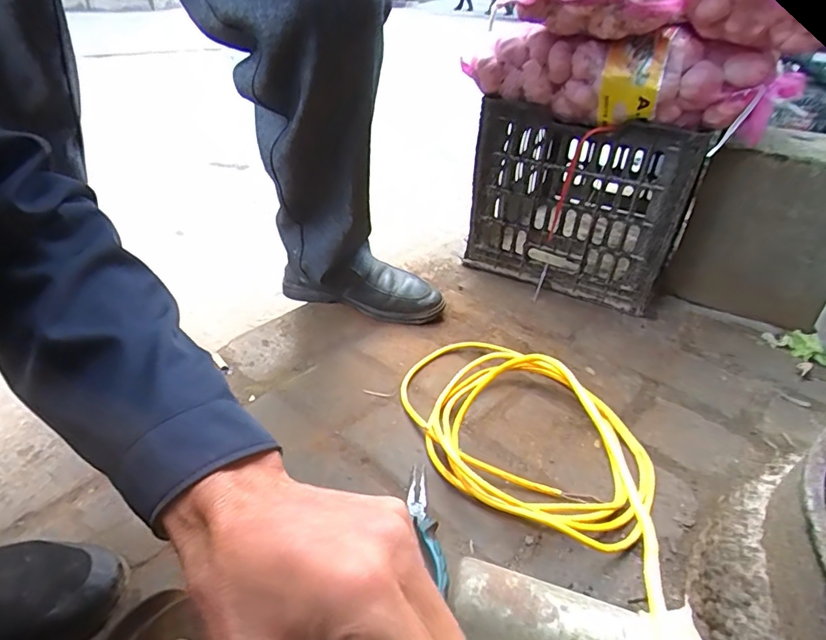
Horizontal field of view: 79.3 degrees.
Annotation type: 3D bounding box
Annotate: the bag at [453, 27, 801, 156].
[{"bbox_3d":[0.267,-0.331,0.680,0.138,0.104,0.420,-22,43,-34],"label":"bag"}]

